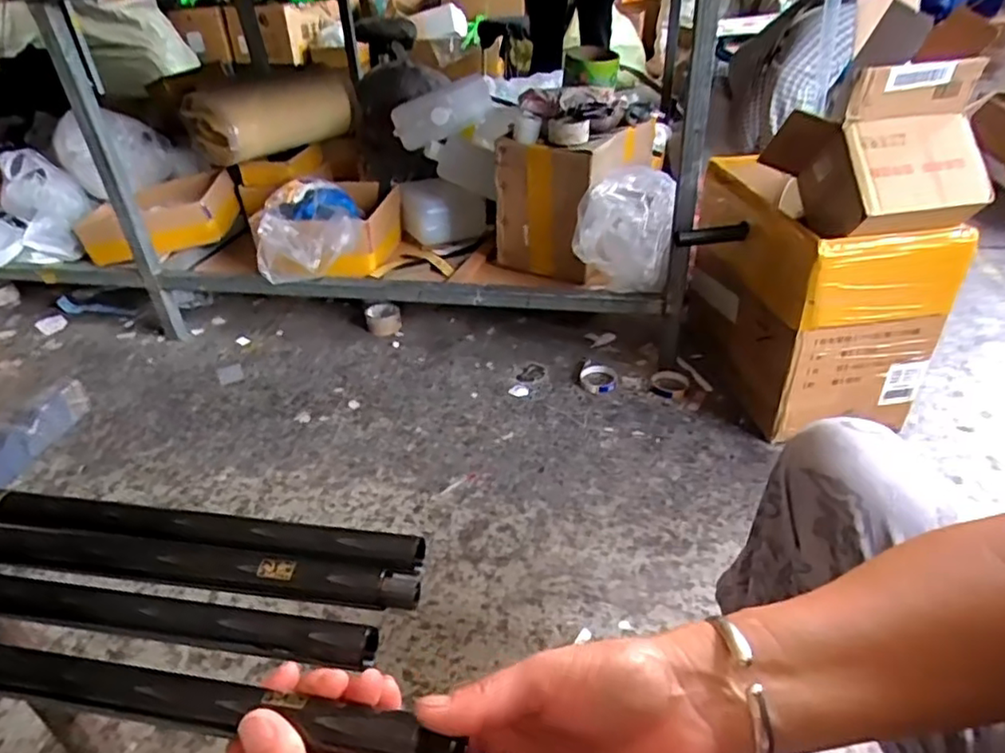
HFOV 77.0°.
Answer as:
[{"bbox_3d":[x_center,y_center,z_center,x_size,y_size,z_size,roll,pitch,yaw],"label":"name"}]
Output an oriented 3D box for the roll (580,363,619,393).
[{"bbox_3d":[0.215,0.003,1.404,0.083,0.017,0.086,0,35,0],"label":"roll"}]

